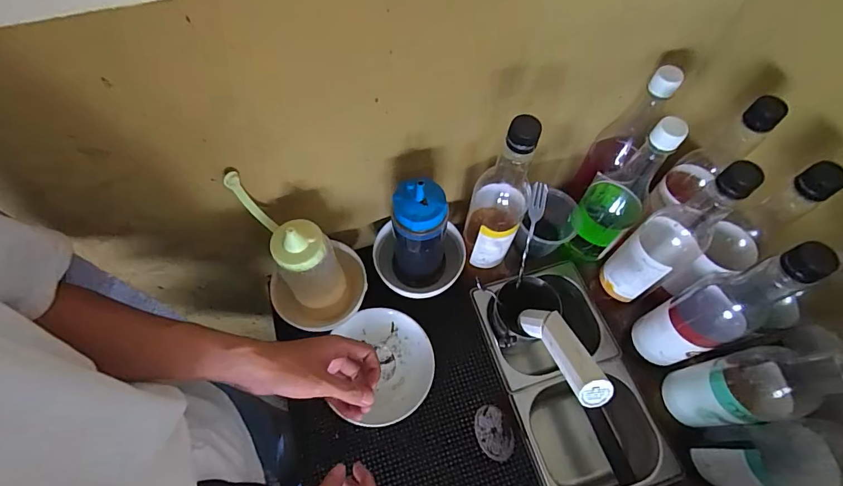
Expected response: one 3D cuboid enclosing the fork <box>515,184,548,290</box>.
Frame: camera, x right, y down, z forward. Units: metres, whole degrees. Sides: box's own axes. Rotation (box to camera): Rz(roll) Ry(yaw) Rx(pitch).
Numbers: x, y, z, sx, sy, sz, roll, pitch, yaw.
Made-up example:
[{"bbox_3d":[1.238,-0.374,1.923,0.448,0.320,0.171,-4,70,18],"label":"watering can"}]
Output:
[{"bbox_3d":[0.139,-0.005,0.536,0.019,0.161,0.009,2,37,1],"label":"fork"}]

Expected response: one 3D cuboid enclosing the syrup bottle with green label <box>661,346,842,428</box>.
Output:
[{"bbox_3d":[0.339,0.136,0.405,0.069,0.253,0.068,-5,63,-3],"label":"syrup bottle with green label"}]

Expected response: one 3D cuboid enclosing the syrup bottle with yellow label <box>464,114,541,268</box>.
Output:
[{"bbox_3d":[0.096,-0.054,0.503,0.067,0.255,0.071,17,64,8],"label":"syrup bottle with yellow label"}]

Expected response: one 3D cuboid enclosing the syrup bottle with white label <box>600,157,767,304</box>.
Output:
[{"bbox_3d":[0.288,-0.006,0.479,0.063,0.244,0.062,-33,68,-16],"label":"syrup bottle with white label"}]

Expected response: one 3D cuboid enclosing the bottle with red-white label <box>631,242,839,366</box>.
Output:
[{"bbox_3d":[0.322,0.069,0.449,0.080,0.255,0.069,-28,66,-14],"label":"bottle with red-white label"}]

